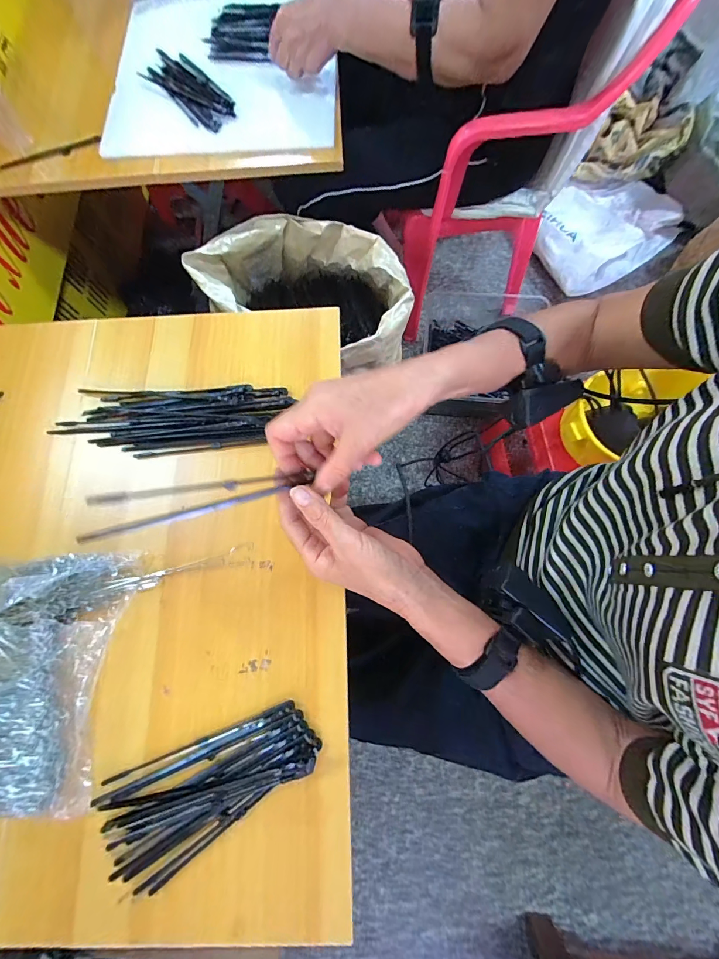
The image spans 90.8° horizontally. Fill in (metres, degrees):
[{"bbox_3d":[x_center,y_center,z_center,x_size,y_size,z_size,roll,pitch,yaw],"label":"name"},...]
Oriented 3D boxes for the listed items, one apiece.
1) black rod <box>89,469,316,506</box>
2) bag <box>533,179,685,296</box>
[{"bbox_3d":[-0.111,0.006,0.265,0.152,0.005,0.008,-6,72,-21],"label":"black rod"},{"bbox_3d":[0.724,-0.751,1.063,0.438,0.073,0.319,-37,76,-9],"label":"bag"}]

